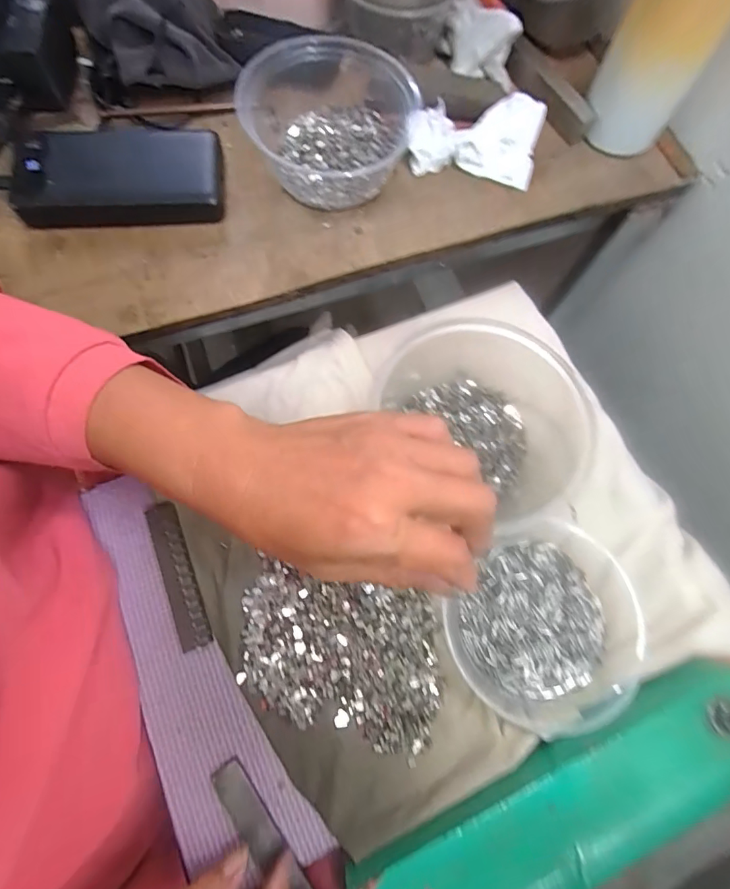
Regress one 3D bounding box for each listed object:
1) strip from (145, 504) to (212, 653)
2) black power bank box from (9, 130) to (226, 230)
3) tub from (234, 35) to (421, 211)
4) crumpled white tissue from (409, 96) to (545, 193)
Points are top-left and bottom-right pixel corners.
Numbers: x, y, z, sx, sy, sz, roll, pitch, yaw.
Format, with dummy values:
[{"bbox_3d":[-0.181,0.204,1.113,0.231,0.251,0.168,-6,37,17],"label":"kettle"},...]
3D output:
[{"bbox_3d":[-0.126,0.088,0.314,0.021,0.013,0.098,-20,74,-9],"label":"strip"},{"bbox_3d":[-0.191,-0.210,0.362,0.150,0.028,0.069,-4,73,-4],"label":"black power bank box"},{"bbox_3d":[-0.023,-0.273,0.374,0.130,0.055,0.141,1,72,-3],"label":"tub"},{"bbox_3d":[0.092,-0.259,0.387,0.109,0.030,0.059,8,72,0],"label":"crumpled white tissue"}]

